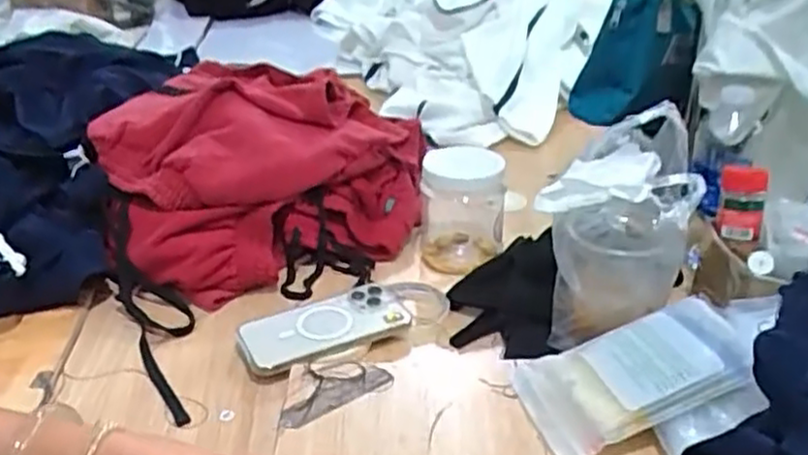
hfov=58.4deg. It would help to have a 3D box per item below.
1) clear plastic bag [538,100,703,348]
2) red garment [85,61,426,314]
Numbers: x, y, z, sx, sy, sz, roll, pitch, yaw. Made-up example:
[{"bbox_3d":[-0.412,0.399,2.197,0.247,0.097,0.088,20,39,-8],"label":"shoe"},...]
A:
[{"bbox_3d":[0.187,0.004,0.654,0.127,0.200,0.104,7,30,14],"label":"clear plastic bag"},{"bbox_3d":[-0.187,-0.090,0.916,0.366,0.166,0.368,-13,31,-21],"label":"red garment"}]

